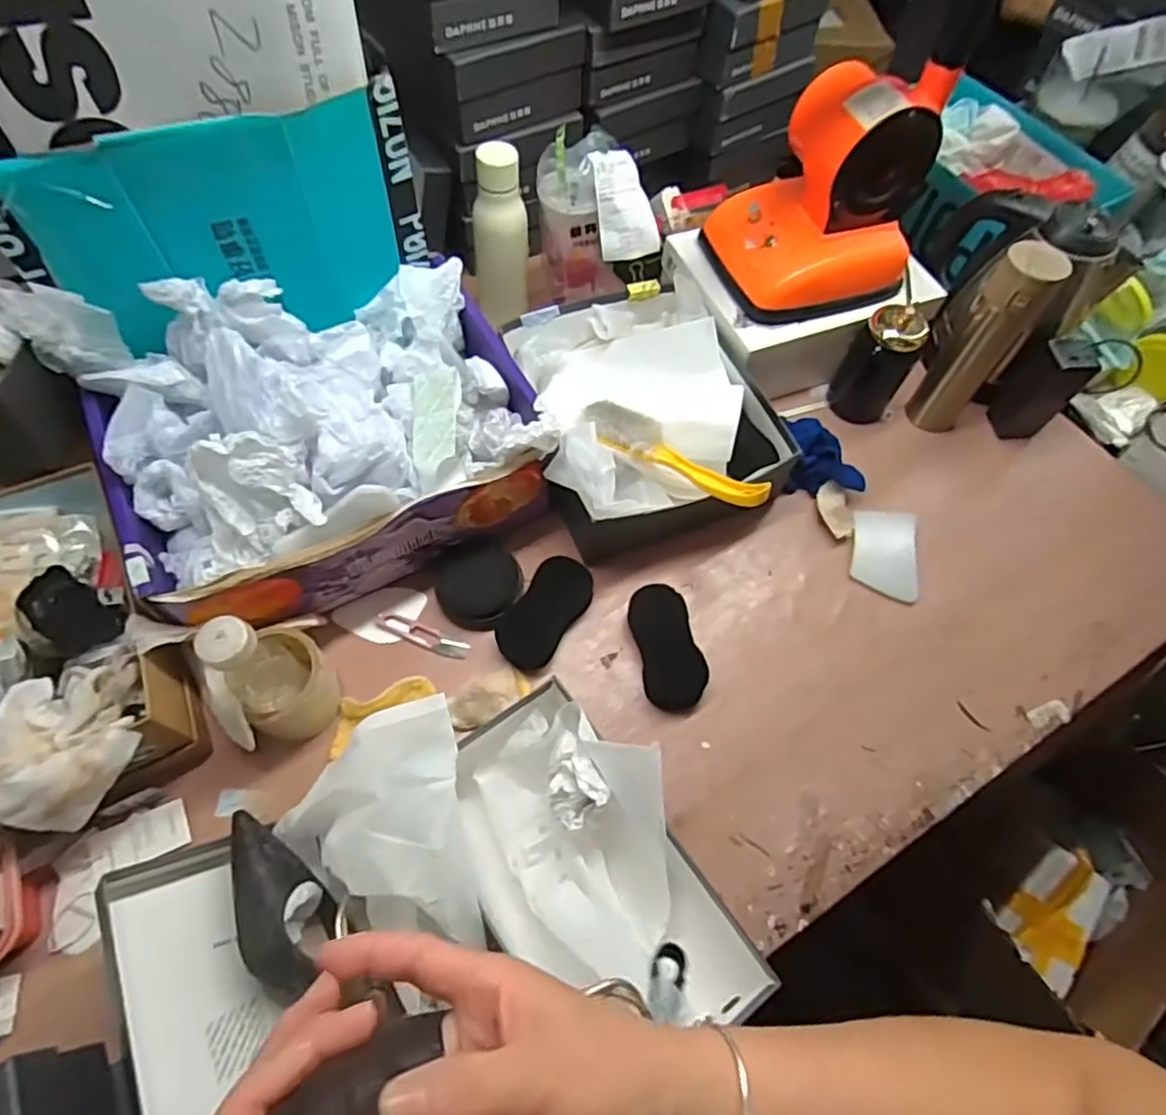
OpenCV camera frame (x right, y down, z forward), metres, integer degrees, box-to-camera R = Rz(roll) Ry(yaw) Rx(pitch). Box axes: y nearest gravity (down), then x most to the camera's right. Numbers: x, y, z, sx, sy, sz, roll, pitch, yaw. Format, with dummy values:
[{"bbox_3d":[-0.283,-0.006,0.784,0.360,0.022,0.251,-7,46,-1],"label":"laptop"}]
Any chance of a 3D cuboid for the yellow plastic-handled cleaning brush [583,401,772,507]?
[{"bbox_3d":[0.097,-0.115,0.706,0.220,0.037,0.048,32,65,13],"label":"yellow plastic-handled cleaning brush"}]

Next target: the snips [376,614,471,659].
[{"bbox_3d":[-0.170,0.083,0.700,0.104,0.006,0.021,22,63,9],"label":"snips"}]

